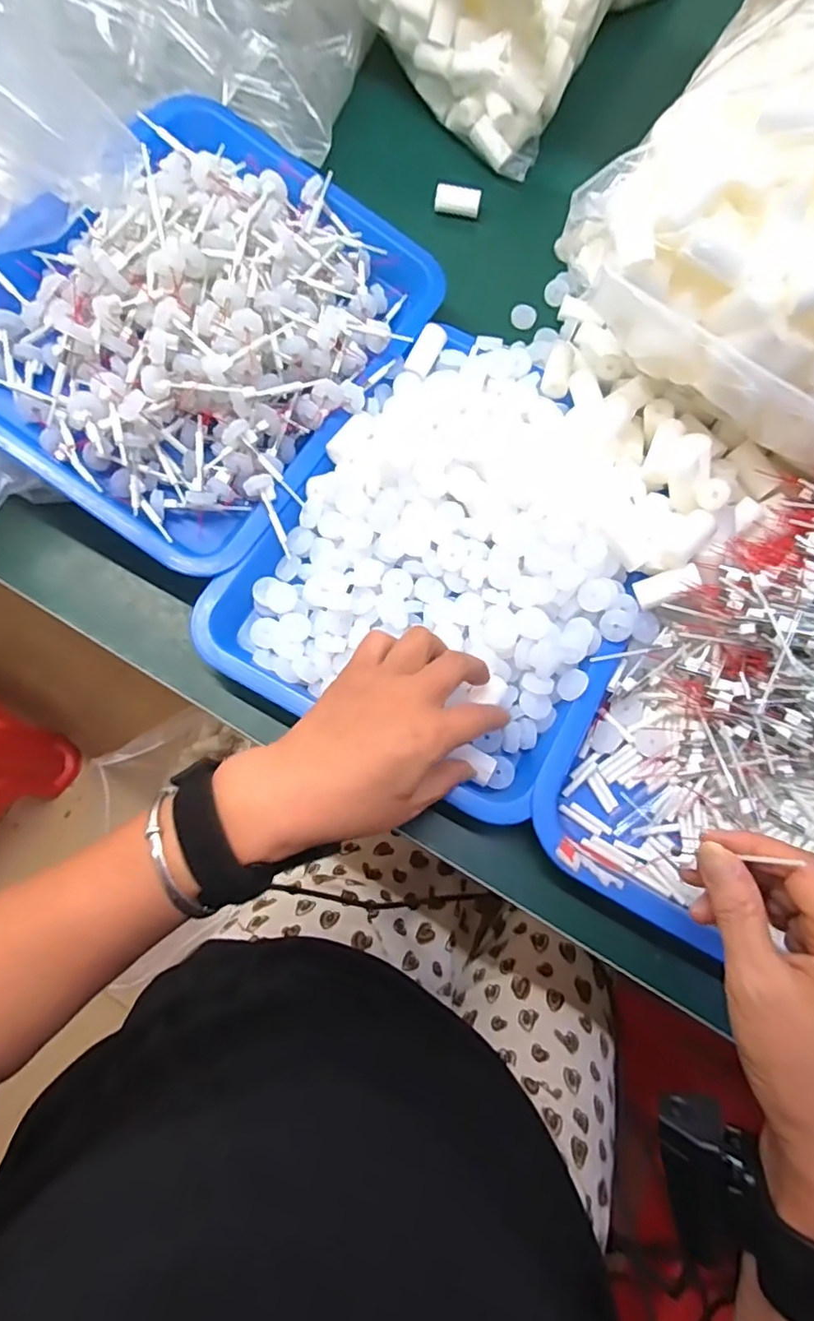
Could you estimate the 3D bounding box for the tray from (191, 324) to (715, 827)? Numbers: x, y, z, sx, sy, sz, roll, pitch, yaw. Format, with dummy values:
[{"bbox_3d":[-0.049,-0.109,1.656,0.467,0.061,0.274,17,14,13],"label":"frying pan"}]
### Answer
[{"bbox_3d":[0.038,-0.075,0.414,0.247,0.052,0.308,35,75,8],"label":"tray"}]

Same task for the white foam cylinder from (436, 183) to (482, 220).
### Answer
[{"bbox_3d":[0.047,-0.422,0.553,0.041,0.016,0.019,9,73,1],"label":"white foam cylinder"}]

